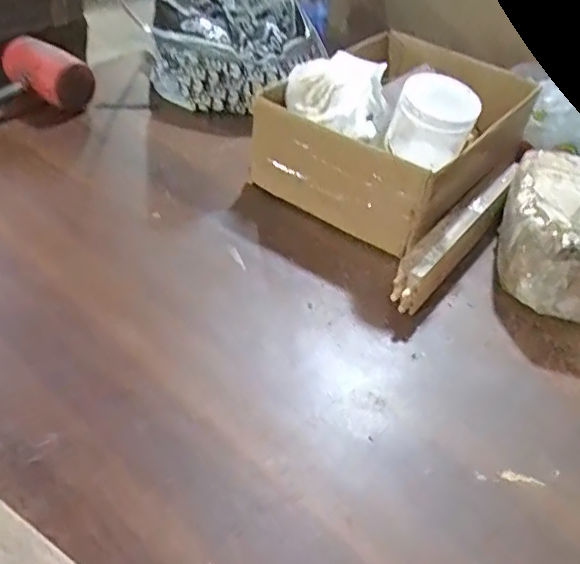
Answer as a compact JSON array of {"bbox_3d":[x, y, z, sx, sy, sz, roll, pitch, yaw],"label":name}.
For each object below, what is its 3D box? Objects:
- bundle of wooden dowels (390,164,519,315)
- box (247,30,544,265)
[{"bbox_3d":[0.199,-0.052,0.681,0.048,0.064,0.257,33,51,26],"label":"bundle of wooden dowels"},{"bbox_3d":[0.140,-0.197,0.739,0.251,0.193,0.287,34,52,27],"label":"box"}]

